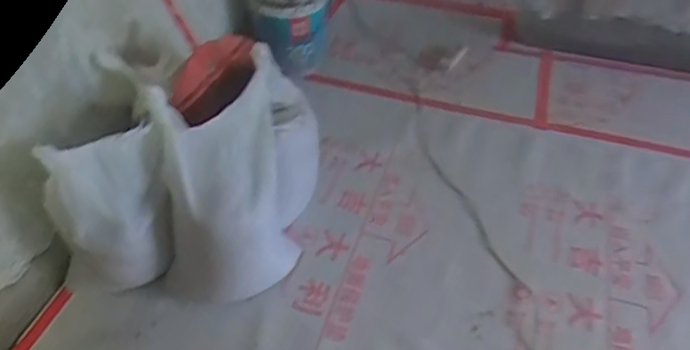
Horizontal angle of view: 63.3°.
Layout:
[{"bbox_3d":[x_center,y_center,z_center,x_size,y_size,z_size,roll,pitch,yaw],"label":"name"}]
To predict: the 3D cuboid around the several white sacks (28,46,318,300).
[{"bbox_3d":[-0.354,-0.002,1.380,0.482,0.494,0.463,5,46,5],"label":"several white sacks"}]

